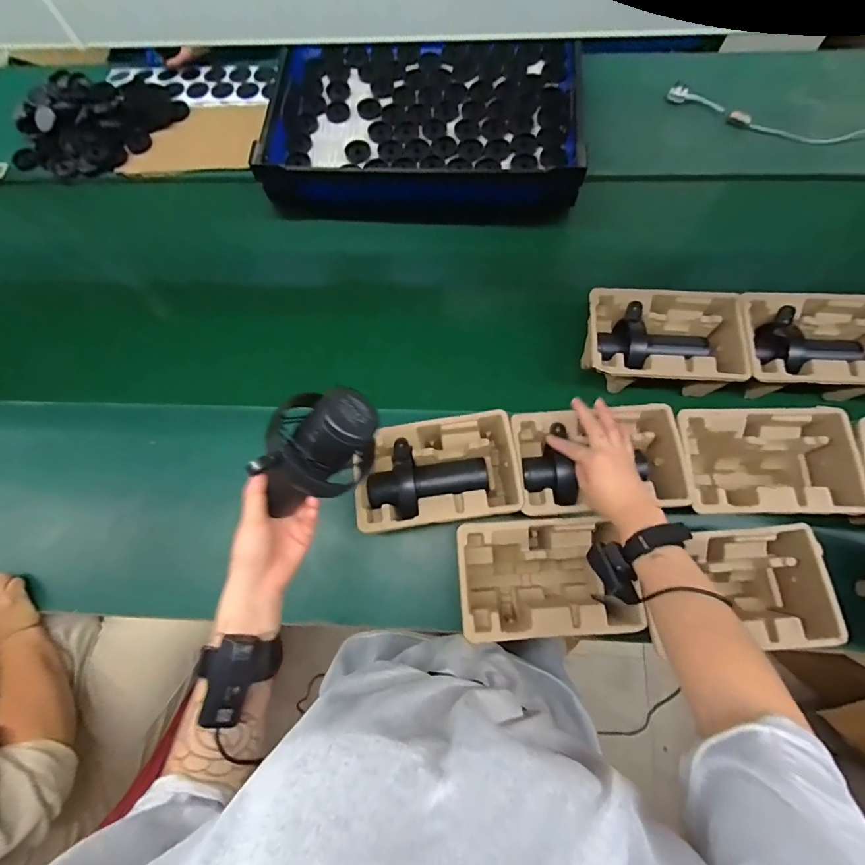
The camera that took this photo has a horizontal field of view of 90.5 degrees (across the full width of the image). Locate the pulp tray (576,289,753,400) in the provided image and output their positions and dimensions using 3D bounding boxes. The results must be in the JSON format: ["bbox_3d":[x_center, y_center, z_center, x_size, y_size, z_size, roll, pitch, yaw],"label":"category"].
[{"bbox_3d":[0.357,-0.143,0.693,0.234,0.089,0.145,3,74,3],"label":"pulp tray"}]

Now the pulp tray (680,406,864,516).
[{"bbox_3d":[0.471,0.051,0.635,0.237,0.119,0.151,0,74,2],"label":"pulp tray"}]

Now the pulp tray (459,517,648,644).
[{"bbox_3d":[0.142,0.202,0.611,0.203,0.117,0.145,-5,74,1],"label":"pulp tray"}]

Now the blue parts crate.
[{"bbox_3d":[-0.013,-0.668,0.904,0.619,0.126,0.460,2,74,3],"label":"blue parts crate"}]

